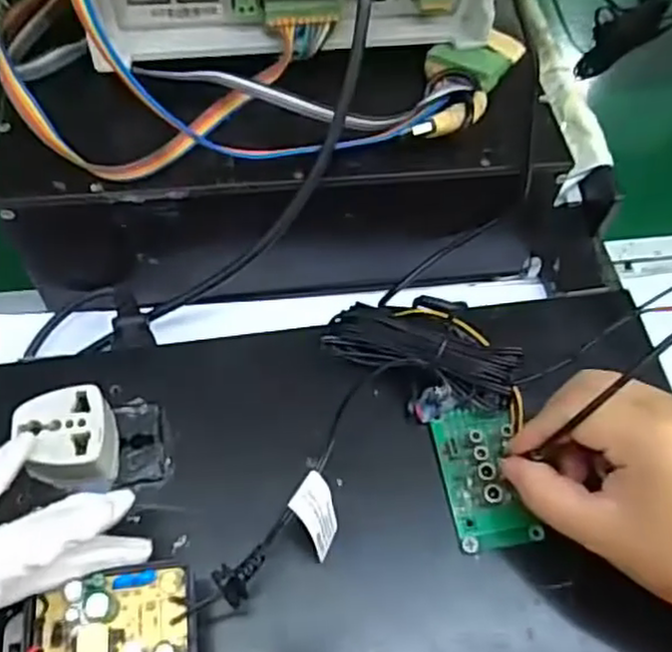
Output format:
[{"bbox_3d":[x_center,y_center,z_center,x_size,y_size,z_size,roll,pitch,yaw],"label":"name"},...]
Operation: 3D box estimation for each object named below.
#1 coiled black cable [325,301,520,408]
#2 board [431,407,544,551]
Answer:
[{"bbox_3d":[0.043,0.009,0.349,0.093,0.024,0.034,23,60,10],"label":"coiled black cable"},{"bbox_3d":[0.072,0.069,0.334,0.039,0.019,0.066,-7,59,-8],"label":"board"}]

